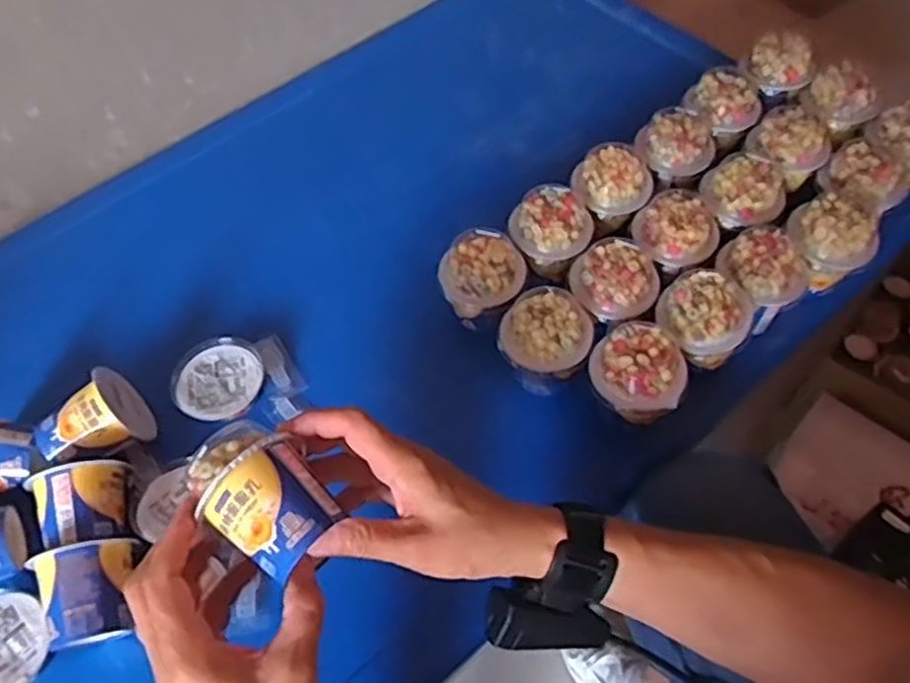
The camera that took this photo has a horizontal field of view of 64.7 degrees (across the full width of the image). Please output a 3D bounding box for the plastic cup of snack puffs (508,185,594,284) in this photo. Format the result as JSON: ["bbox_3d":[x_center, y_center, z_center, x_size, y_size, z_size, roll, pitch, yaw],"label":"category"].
[{"bbox_3d":[0.081,-0.083,0.618,0.065,0.078,0.063,-2,57,3],"label":"plastic cup of snack puffs"}]

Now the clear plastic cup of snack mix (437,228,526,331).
[{"bbox_3d":[0.022,-0.042,0.592,0.065,0.076,0.062,-2,57,3],"label":"clear plastic cup of snack mix"}]

